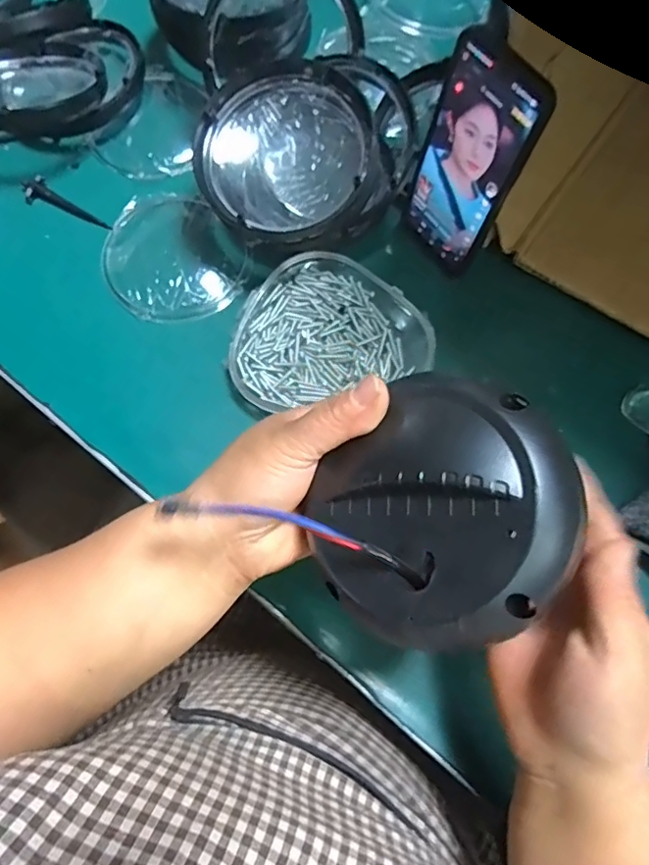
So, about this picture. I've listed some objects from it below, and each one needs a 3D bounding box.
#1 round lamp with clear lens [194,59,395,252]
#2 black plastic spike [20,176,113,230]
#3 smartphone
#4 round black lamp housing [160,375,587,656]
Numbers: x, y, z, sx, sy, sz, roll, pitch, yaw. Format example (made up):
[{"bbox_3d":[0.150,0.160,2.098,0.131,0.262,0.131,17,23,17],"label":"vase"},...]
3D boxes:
[{"bbox_3d":[-0.026,-0.210,0.442,0.143,0.078,0.132,-34,74,-12],"label":"round lamp with clear lens"},{"bbox_3d":[-0.230,-0.203,0.497,0.076,0.018,0.021,25,70,-15],"label":"black plastic spike"},{"bbox_3d":[0.101,-0.190,0.407,0.008,0.173,0.078,-32,75,-19],"label":"smartphone"},{"bbox_3d":[0.056,0.032,0.253,0.106,0.056,0.120,40,74,12],"label":"round black lamp housing"}]

